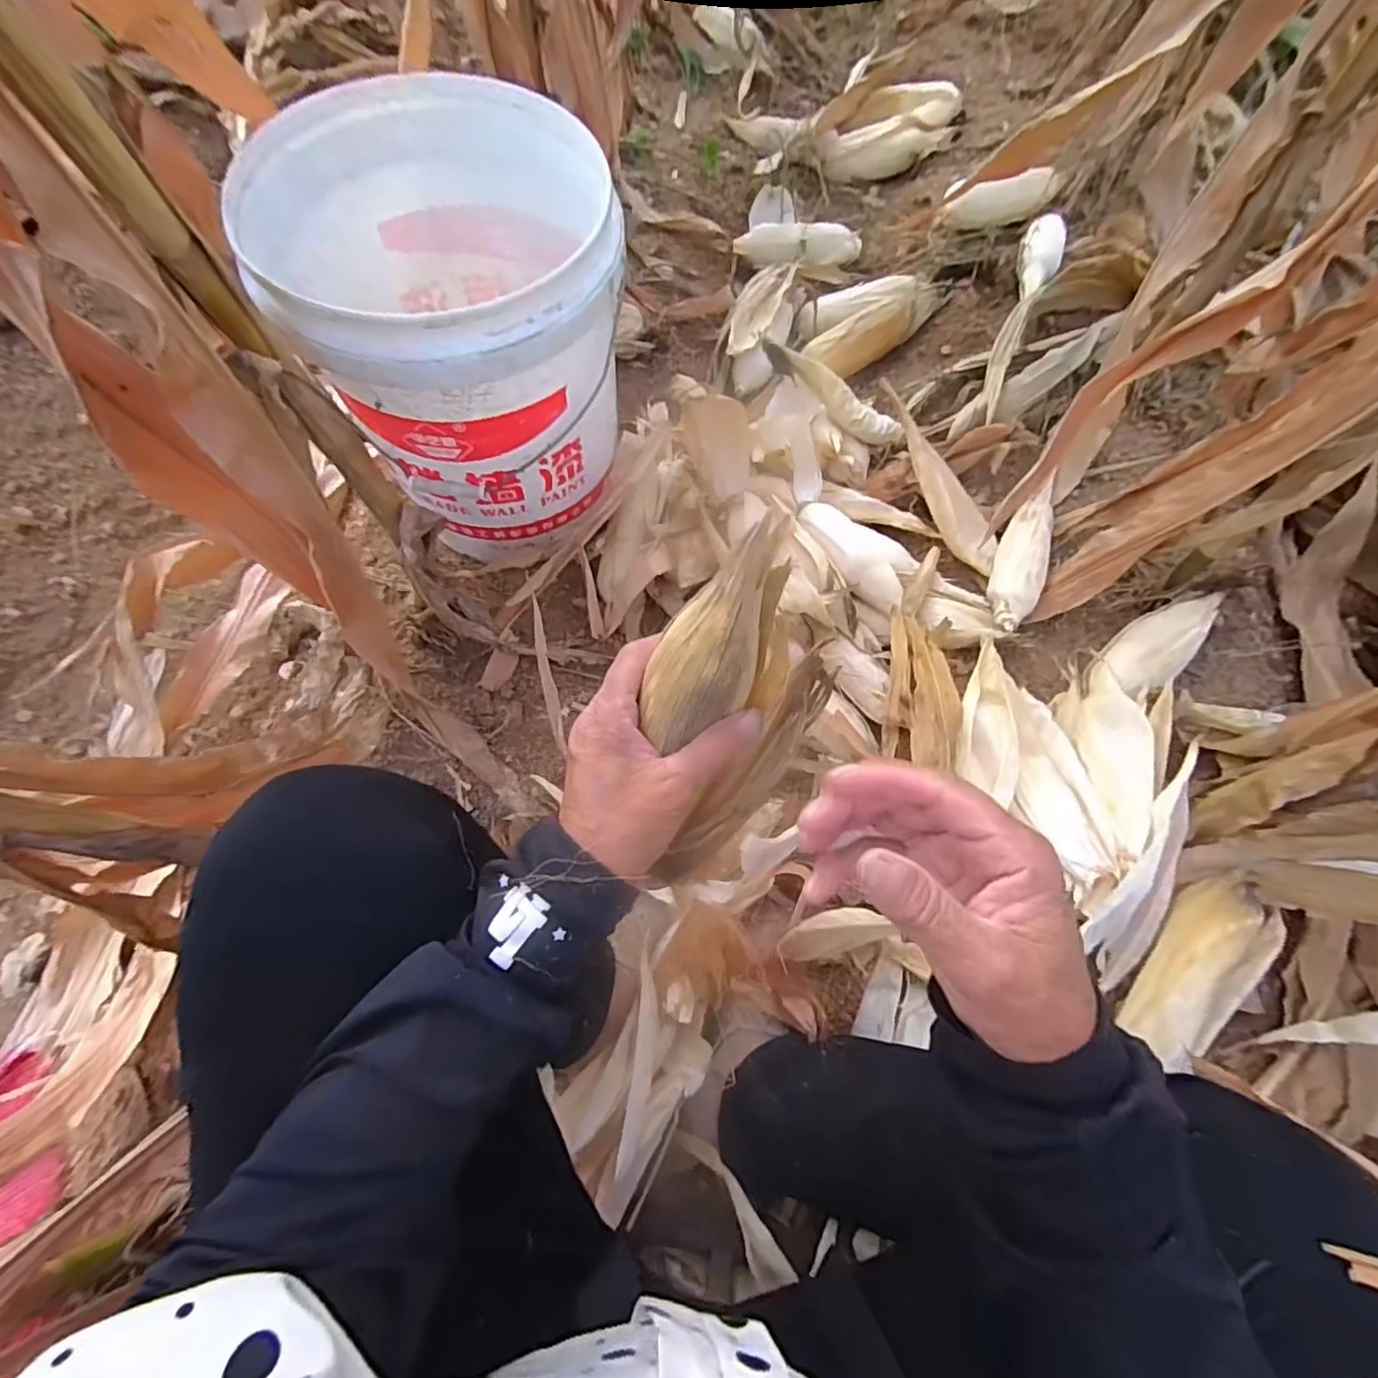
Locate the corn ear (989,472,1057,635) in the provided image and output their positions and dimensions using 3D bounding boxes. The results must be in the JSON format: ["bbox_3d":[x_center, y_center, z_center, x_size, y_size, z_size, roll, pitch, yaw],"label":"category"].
[{"bbox_3d":[0.405,-0.174,0.711,0.055,0.044,0.245,21,70,10],"label":"corn ear"}]

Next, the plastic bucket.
[{"bbox_3d":[-0.214,-0.348,0.623,0.287,0.320,0.307,-20,68,-7],"label":"plastic bucket"}]

